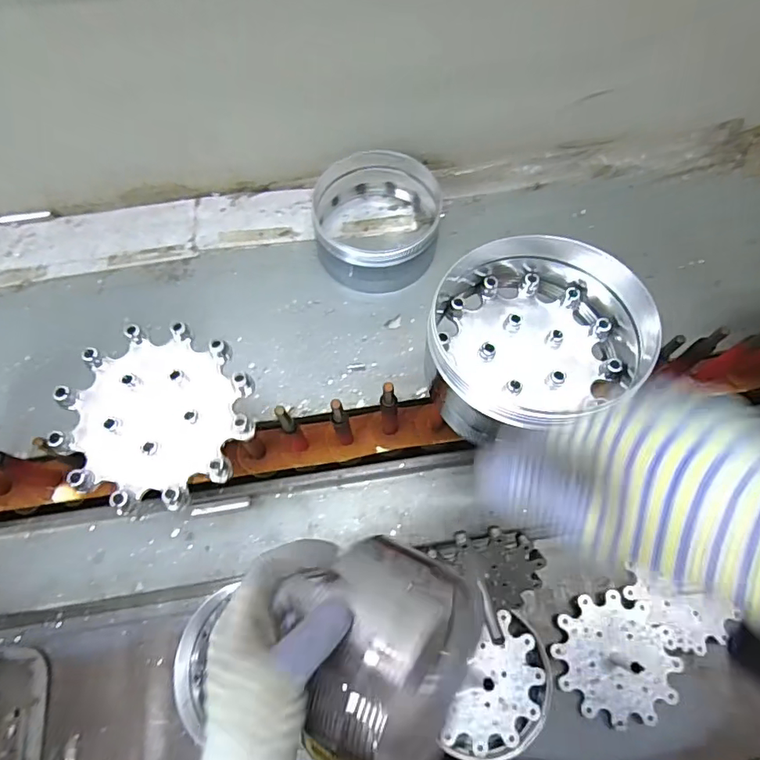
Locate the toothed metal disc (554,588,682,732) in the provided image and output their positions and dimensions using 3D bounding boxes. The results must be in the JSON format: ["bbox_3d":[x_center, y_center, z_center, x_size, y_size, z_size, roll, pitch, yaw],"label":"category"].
[{"bbox_3d":[0.289,0.341,0.631,0.137,0.008,0.137,-3,69,7],"label":"toothed metal disc"}]

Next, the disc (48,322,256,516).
[{"bbox_3d":[-0.172,0.025,0.398,0.135,0.020,0.140,-1,68,2],"label":"disc"}]

